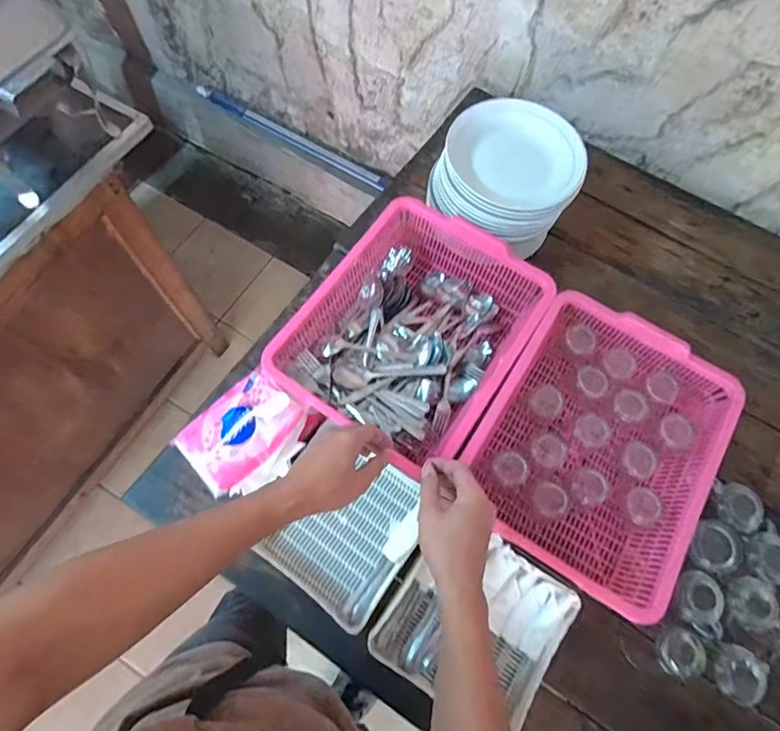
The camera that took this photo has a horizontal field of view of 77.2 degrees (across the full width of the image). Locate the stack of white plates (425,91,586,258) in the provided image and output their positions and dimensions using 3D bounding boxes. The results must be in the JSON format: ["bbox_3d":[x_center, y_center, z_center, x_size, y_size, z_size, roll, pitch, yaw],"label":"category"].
[{"bbox_3d":[0.195,-0.316,0.837,0.222,0.134,0.207,32,70,9],"label":"stack of white plates"}]

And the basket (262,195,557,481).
[{"bbox_3d":[0.041,-0.051,0.784,0.306,0.101,0.380,33,71,10],"label":"basket"}]

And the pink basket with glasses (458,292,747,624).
[{"bbox_3d":[0.300,0.114,0.736,0.303,0.122,0.372,32,70,10],"label":"pink basket with glasses"}]

